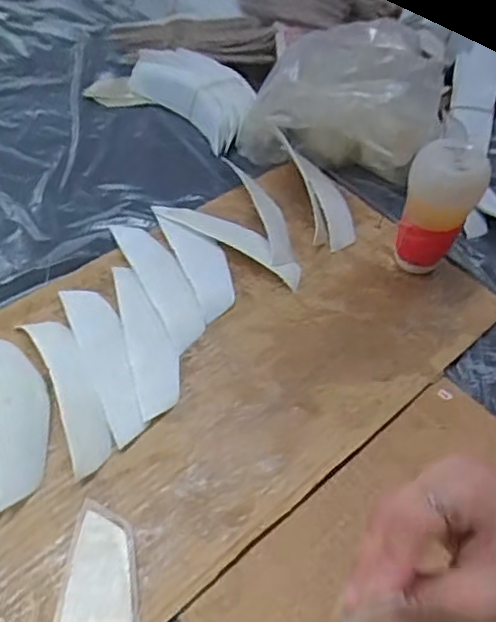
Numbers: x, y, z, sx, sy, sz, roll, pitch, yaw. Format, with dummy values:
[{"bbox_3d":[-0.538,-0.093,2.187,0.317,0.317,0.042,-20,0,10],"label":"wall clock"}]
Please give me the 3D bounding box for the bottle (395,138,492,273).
[{"bbox_3d":[0.171,-0.090,0.552,0.062,0.123,0.056,33,57,18],"label":"bottle"}]

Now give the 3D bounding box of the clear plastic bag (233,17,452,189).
[{"bbox_3d":[0.102,-0.228,0.640,0.202,0.147,0.083,17,53,8],"label":"clear plastic bag"}]

